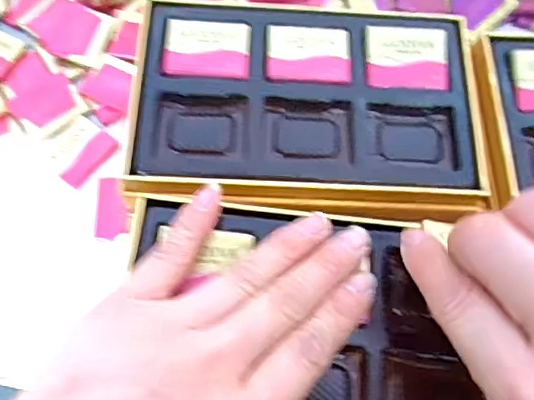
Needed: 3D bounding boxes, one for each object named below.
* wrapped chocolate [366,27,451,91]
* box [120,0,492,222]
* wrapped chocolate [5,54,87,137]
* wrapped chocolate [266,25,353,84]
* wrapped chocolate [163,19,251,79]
[{"bbox_3d":[0.069,-0.070,0.274,0.041,0.006,0.034,0,68,-3],"label":"wrapped chocolate"},{"bbox_3d":[0.020,-0.048,0.264,0.160,0.019,0.111,4,68,-1],"label":"box"},{"bbox_3d":[-0.144,-0.067,0.355,0.052,0.005,0.036,43,72,14],"label":"wrapped chocolate"},{"bbox_3d":[0.021,-0.072,0.273,0.041,0.004,0.032,1,68,-3],"label":"wrapped chocolate"},{"bbox_3d":[-0.029,-0.074,0.271,0.041,0.004,0.032,2,68,-2],"label":"wrapped chocolate"}]

